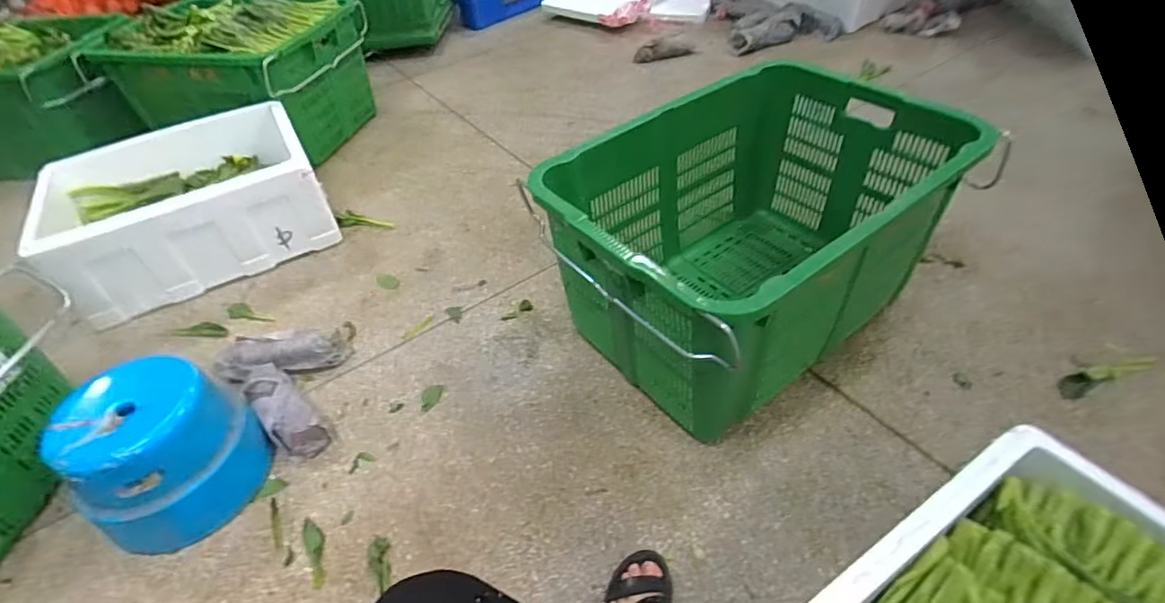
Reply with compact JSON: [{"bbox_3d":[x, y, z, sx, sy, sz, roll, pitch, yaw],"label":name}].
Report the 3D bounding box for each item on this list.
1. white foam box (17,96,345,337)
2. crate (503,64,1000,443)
[{"bbox_3d":[-1.000,-0.251,1.498,0.594,0.236,0.476,-24,48,-17],"label":"white foam box"},{"bbox_3d":[0.325,-0.124,1.129,0.726,0.410,0.492,-32,51,-23],"label":"crate"}]

